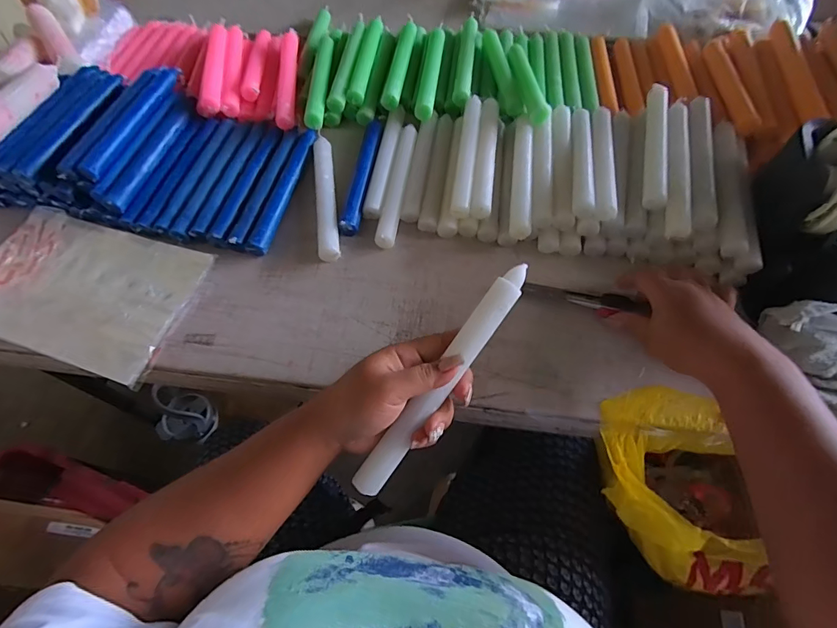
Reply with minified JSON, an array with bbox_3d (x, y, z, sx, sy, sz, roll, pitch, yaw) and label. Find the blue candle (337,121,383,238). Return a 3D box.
[{"bbox_3d":[-0.066,-0.173,0.524,0.021,0.021,0.190,5,61,6],"label":"blue candle"}]

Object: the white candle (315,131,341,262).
[{"bbox_3d":[-0.111,-0.145,0.508,0.022,0.019,0.197,-9,61,-2],"label":"white candle"}]

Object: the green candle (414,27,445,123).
[{"bbox_3d":[0.019,-0.341,0.599,0.025,0.029,0.200,5,61,6],"label":"green candle"}]

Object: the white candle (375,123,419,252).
[{"bbox_3d":[-0.022,-0.161,0.512,0.021,0.019,0.196,6,61,7],"label":"white candle"}]

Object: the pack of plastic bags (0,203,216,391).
[{"bbox_3d":[-0.364,-0.031,0.461,0.250,0.016,0.154,15,63,11],"label":"pack of plastic bags"}]

